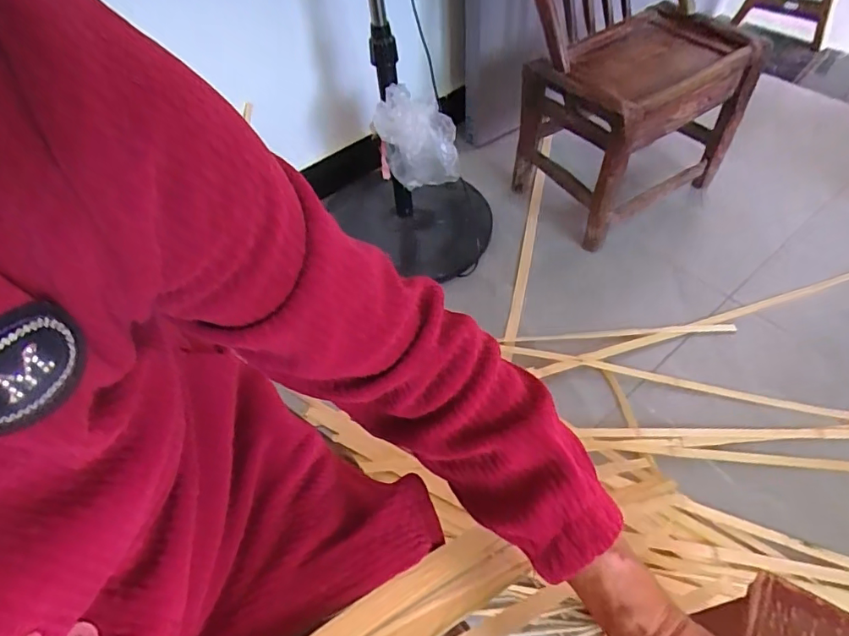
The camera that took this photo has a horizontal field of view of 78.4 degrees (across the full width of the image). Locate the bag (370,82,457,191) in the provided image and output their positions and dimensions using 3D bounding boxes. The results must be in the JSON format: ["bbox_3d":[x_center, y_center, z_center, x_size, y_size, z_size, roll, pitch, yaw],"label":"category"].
[{"bbox_3d":[-0.015,-0.336,0.980,0.148,0.164,0.101,-5,53,1],"label":"bag"}]

